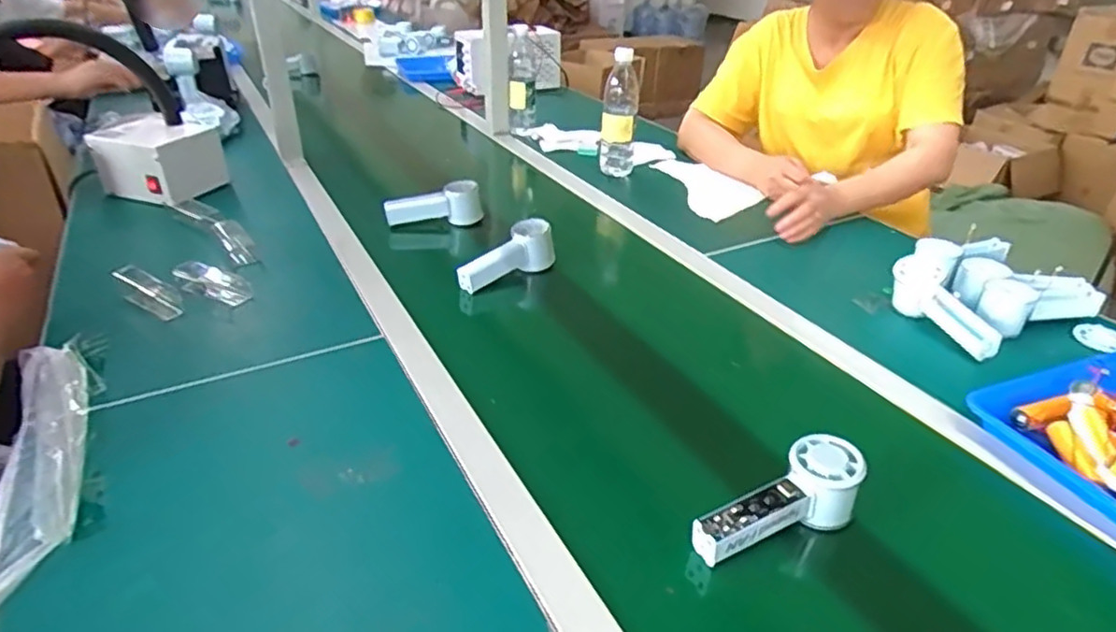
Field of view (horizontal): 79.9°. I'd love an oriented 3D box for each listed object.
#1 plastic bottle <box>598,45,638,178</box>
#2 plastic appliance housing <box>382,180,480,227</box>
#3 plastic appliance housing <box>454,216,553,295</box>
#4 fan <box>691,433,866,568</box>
[{"bbox_3d":[0.115,-0.382,1.258,0.064,0.220,0.056,3,31,2],"label":"plastic bottle"},{"bbox_3d":[-0.203,-0.180,1.081,0.152,0.067,0.045,-8,32,-16],"label":"plastic appliance housing"},{"bbox_3d":[-0.078,-0.080,0.930,0.142,0.072,0.056,-31,41,-18],"label":"plastic appliance housing"},{"bbox_3d":[0.177,0.156,0.539,0.152,0.052,0.052,-23,37,-14],"label":"fan"}]

